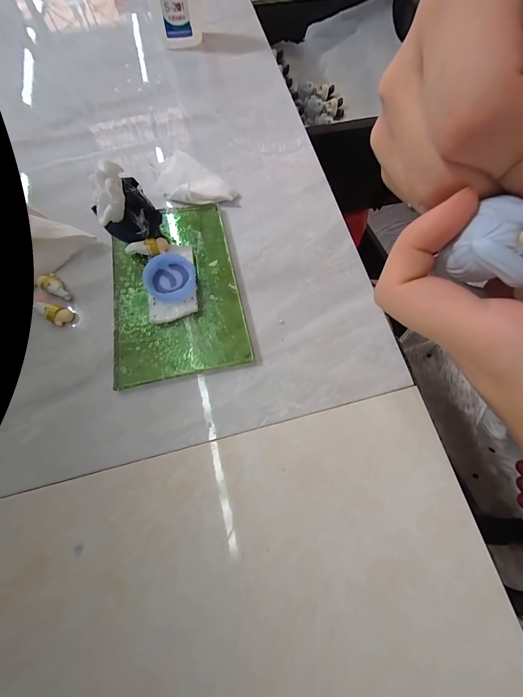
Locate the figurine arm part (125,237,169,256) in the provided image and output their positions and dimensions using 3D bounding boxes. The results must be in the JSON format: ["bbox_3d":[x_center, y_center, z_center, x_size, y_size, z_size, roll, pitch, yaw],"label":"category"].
[{"bbox_3d":[-0.061,-0.055,0.136,0.022,0.005,0.009,-21,75,-22],"label":"figurine arm part"}]

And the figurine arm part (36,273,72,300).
[{"bbox_3d":[-0.114,-0.034,0.138,0.022,0.006,0.009,35,76,9],"label":"figurine arm part"}]

